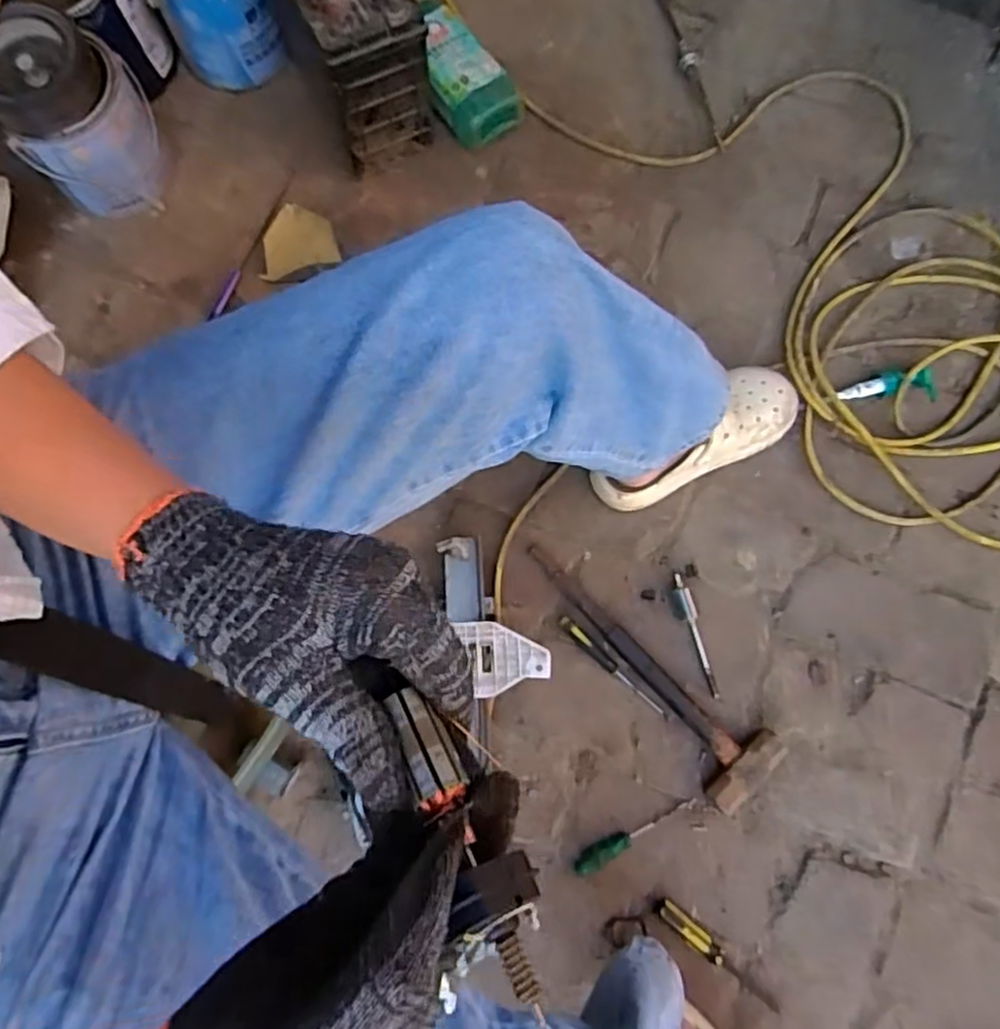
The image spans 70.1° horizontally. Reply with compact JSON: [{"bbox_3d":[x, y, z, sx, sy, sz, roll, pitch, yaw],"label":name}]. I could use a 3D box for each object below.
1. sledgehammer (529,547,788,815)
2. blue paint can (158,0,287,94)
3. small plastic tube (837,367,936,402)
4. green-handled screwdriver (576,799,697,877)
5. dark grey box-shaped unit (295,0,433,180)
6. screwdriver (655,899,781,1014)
[{"bbox_3d":[0.154,0.184,0.820,0.367,0.038,0.101,40,82,10],"label":"sledgehammer"},{"bbox_3d":[-0.382,-0.697,0.962,0.140,0.156,0.175,-21,78,-3],"label":"blue paint can"},{"bbox_3d":[0.482,-0.161,0.889,0.121,0.020,0.037,0,77,2],"label":"small plastic tube"},{"bbox_3d":[0.152,0.358,0.799,0.153,0.018,0.024,-29,78,-4],"label":"green-handled screwdriver"},{"bbox_3d":[-0.186,-0.609,0.923,0.123,0.212,0.229,-25,78,-4],"label":"dark grey box-shaped unit"},{"bbox_3d":[0.234,0.479,0.767,0.162,0.018,0.023,43,82,10],"label":"screwdriver"}]

